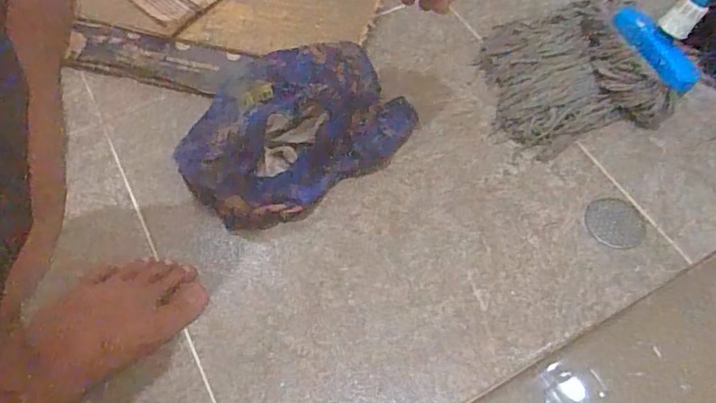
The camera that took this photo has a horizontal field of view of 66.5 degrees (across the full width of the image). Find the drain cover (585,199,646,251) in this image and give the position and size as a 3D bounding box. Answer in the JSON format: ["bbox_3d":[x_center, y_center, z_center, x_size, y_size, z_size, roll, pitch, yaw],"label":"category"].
[{"bbox_3d":[0.291,0.024,0.617,0.062,0.004,0.064,-38,66,-20],"label":"drain cover"}]

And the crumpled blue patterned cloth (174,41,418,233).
[{"bbox_3d":[-0.082,-0.097,0.656,0.269,0.055,0.216,-33,65,-19],"label":"crumpled blue patterned cloth"}]

